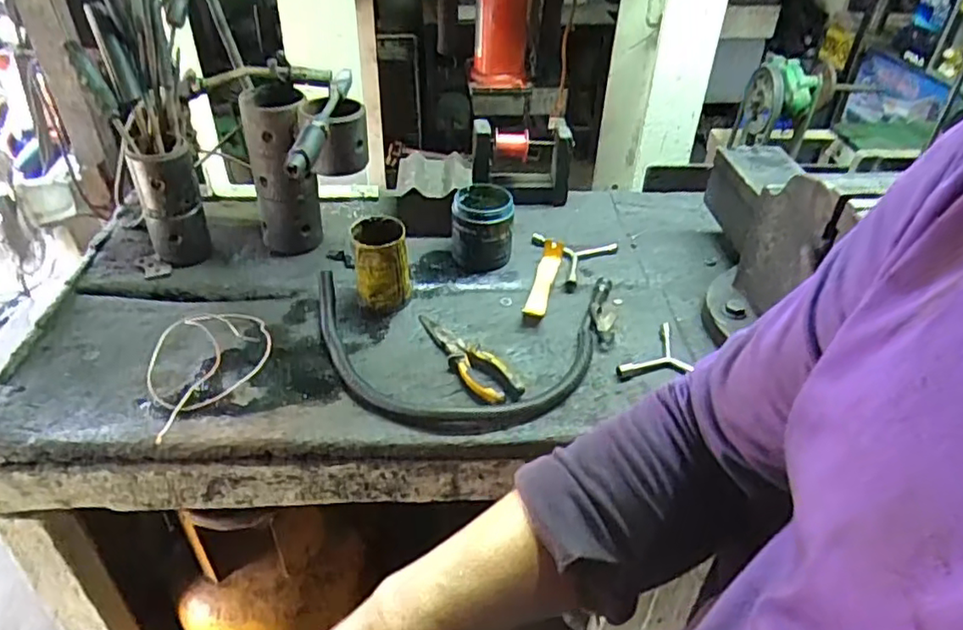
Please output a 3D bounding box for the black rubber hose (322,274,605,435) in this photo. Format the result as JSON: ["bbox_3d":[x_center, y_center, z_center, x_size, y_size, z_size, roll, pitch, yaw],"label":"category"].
[{"bbox_3d":[-0.005,0.037,0.816,0.409,0.046,0.266,-4,41,-6],"label":"black rubber hose"}]

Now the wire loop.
[{"bbox_3d":[-0.360,0.053,0.797,0.152,0.040,0.209,24,43,25],"label":"wire loop"}]

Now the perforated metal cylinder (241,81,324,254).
[{"bbox_3d":[-0.291,-0.203,0.937,0.089,0.233,0.096,-12,41,-17],"label":"perforated metal cylinder"}]

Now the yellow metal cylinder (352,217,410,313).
[{"bbox_3d":[-0.136,-0.069,0.868,0.073,0.106,0.071,-5,39,-10],"label":"yellow metal cylinder"}]

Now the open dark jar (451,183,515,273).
[{"bbox_3d":[0.002,-0.134,0.968,0.089,0.104,0.096,1,38,-1],"label":"open dark jar"}]

